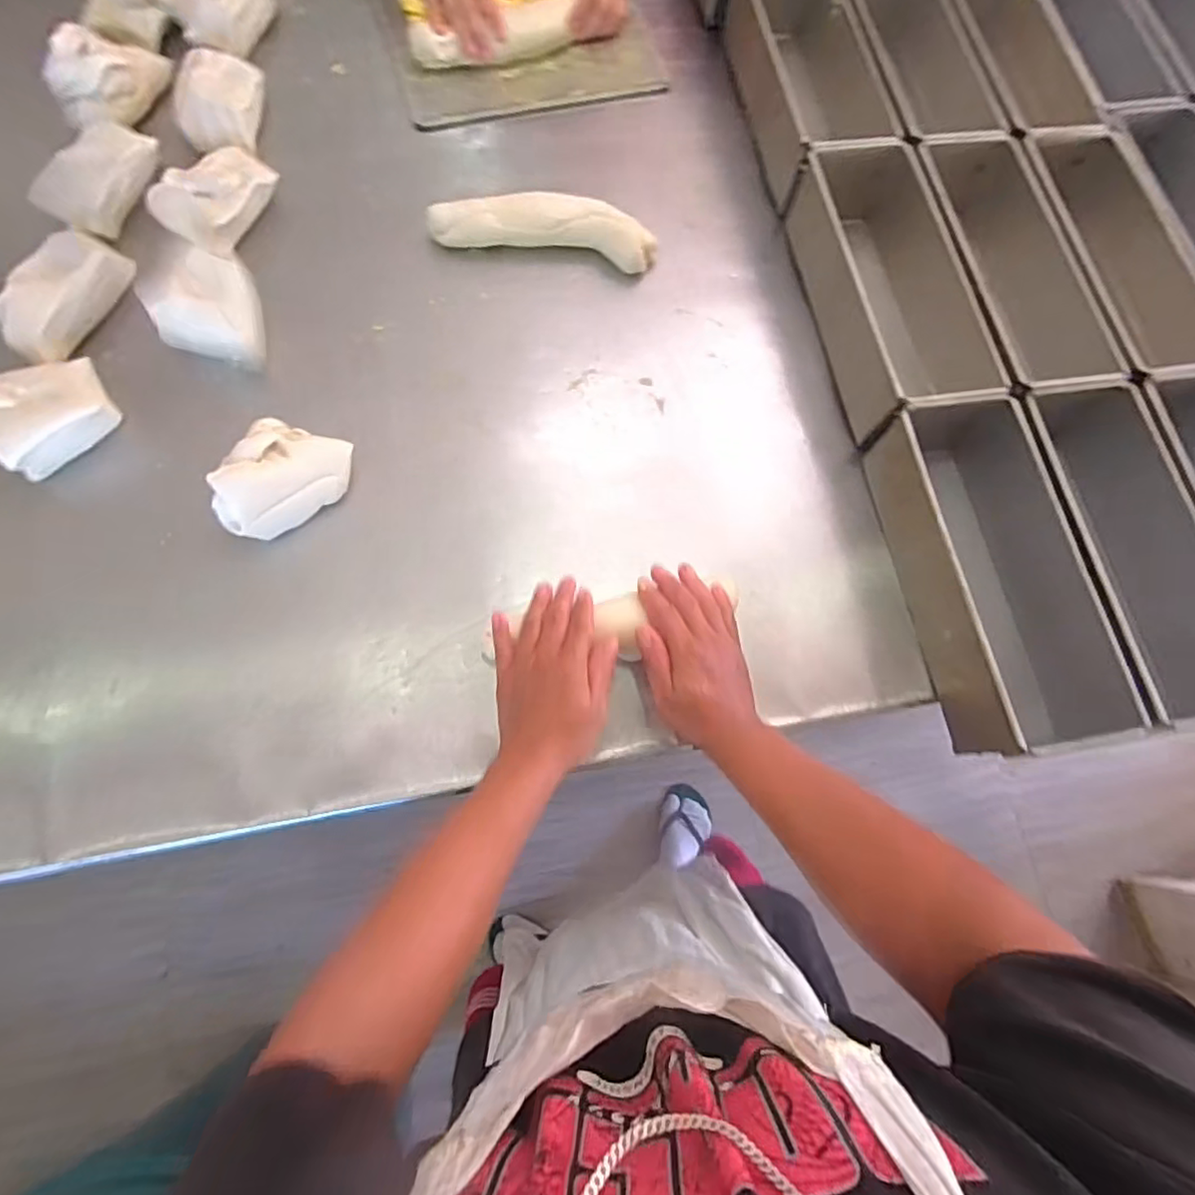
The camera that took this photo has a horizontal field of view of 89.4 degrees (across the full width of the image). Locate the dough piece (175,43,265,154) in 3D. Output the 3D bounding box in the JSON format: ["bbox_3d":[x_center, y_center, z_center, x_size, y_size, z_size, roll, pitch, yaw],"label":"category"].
[{"bbox_3d":[-0.424,-0.549,0.672,0.087,0.052,0.127,-1,73,-5],"label":"dough piece"}]

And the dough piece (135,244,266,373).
[{"bbox_3d":[-0.387,-0.285,0.596,0.091,0.063,0.088,3,74,-3],"label":"dough piece"}]

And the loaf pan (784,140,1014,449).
[{"bbox_3d":[0.303,-0.335,0.660,0.123,0.108,0.355,-8,74,-7],"label":"loaf pan"}]

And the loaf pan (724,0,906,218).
[{"bbox_3d":[0.248,-0.625,0.738,0.131,0.105,0.341,-7,74,-7],"label":"loaf pan"}]

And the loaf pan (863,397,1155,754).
[{"bbox_3d":[0.355,-0.026,0.567,0.124,0.106,0.328,-8,74,-7],"label":"loaf pan"}]

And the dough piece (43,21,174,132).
[{"bbox_3d":[-0.540,-0.583,0.665,0.051,0.068,0.132,25,73,3],"label":"dough piece"}]

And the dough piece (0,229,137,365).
[{"bbox_3d":[-0.536,-0.298,0.596,0.076,0.041,0.139,19,74,1],"label":"dough piece"}]

